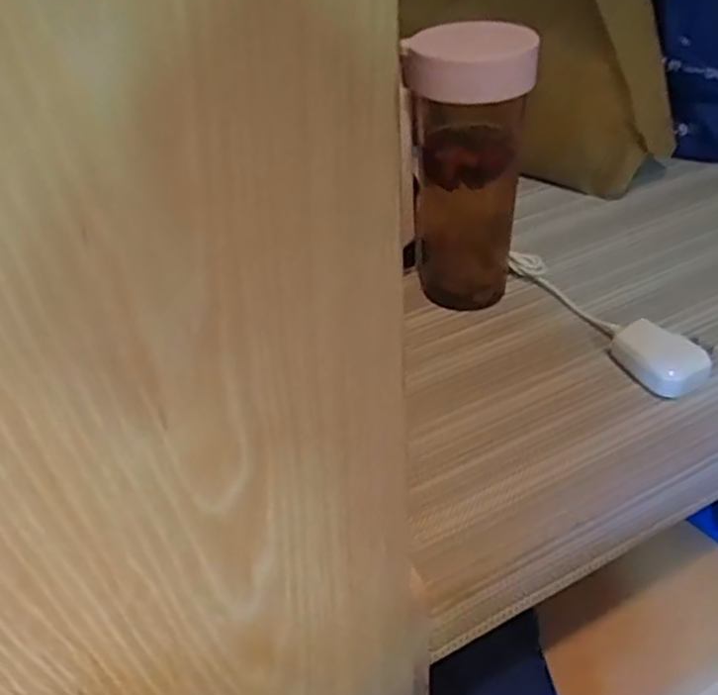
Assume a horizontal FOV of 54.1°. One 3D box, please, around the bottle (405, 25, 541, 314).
[{"bbox_3d":[0.078,-0.119,0.509,0.079,0.203,0.067,3,39,10],"label":"bottle"}]

